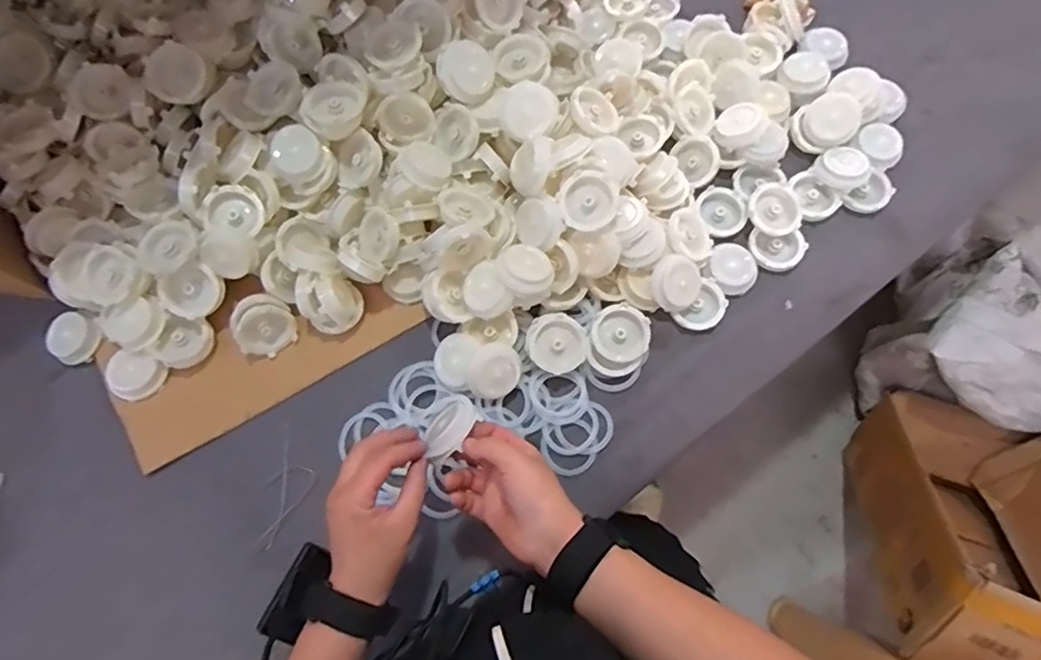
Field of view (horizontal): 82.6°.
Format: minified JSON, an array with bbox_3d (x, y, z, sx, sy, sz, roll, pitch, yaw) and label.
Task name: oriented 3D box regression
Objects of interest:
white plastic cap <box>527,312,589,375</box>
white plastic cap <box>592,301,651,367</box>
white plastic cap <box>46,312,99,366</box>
[{"bbox_3d":[0.037,0.014,0.604,0.063,0.013,0.058,0,74,1],"label":"white plastic cap"},{"bbox_3d":[0.104,0.005,0.609,0.058,0.017,0.057,-2,79,10],"label":"white plastic cap"},{"bbox_3d":[-0.474,0.007,0.627,0.053,0.019,0.053,0,74,1],"label":"white plastic cap"}]

